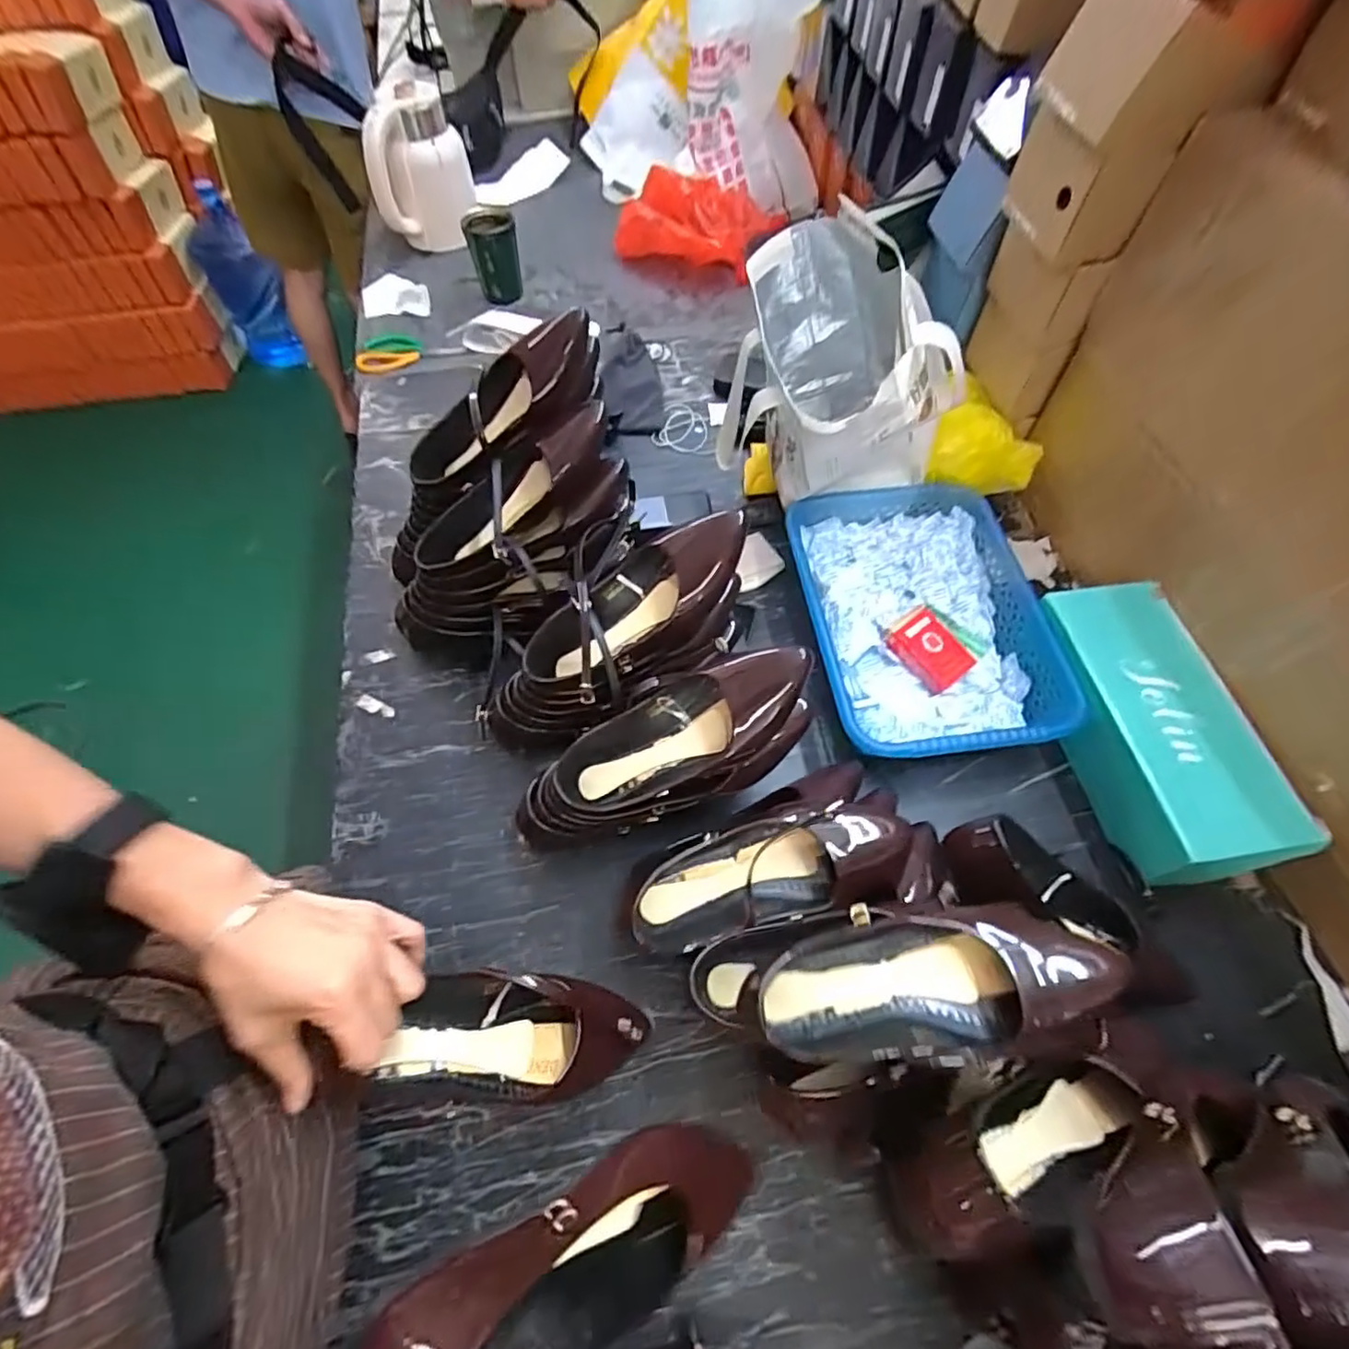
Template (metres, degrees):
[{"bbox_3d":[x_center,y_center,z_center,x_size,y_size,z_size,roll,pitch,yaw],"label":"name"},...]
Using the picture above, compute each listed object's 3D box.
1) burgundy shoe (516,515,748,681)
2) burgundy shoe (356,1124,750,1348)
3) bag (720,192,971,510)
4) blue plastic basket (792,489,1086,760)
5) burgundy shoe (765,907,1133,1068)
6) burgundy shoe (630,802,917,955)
[{"bbox_3d":[-0.032,-0.059,0.590,0.231,0.061,0.073,-32,61,13],"label":"burgundy shoe"},{"bbox_3d":[-0.040,0.296,0.326,0.061,0.220,0.085,-36,54,32],"label":"burgundy shoe"},{"bbox_3d":[0.175,-0.328,0.708,0.211,0.224,0.249,-19,61,-10],"label":"bag"},{"bbox_3d":[0.269,-0.054,0.717,0.244,0.076,0.328,-6,60,-3],"label":"blue plastic basket"},{"bbox_3d":[0.172,0.209,0.432,0.218,0.067,0.091,-2,60,0],"label":"burgundy shoe"},{"bbox_3d":[0.081,0.162,0.524,0.230,0.047,0.081,-12,60,-6],"label":"burgundy shoe"}]

